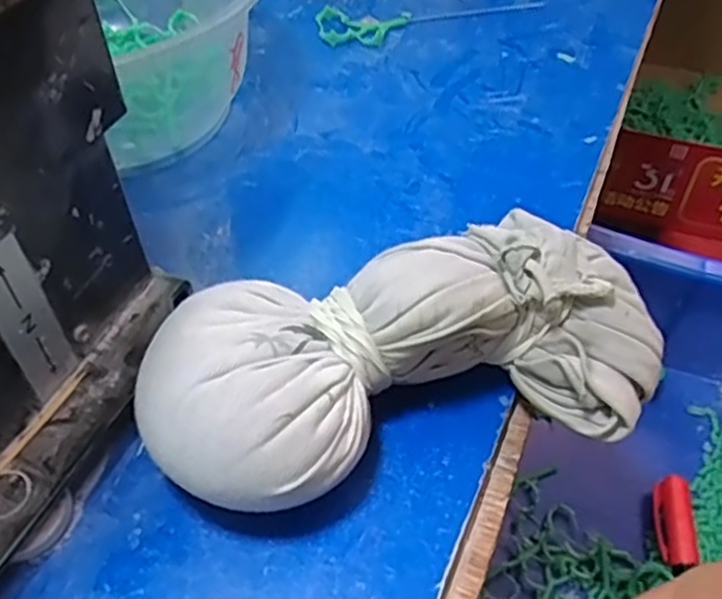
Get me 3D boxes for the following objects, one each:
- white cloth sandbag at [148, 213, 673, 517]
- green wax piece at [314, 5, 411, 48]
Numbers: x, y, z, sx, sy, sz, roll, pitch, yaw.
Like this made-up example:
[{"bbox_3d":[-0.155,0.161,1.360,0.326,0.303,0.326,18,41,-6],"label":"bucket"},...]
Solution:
[{"bbox_3d":[0.014,0.017,0.195,0.139,0.042,0.062,-13,52,-11],"label":"white cloth sandbag"},{"bbox_3d":[0.002,-0.126,0.335,0.043,0.005,0.030,-1,51,-1],"label":"green wax piece"}]

